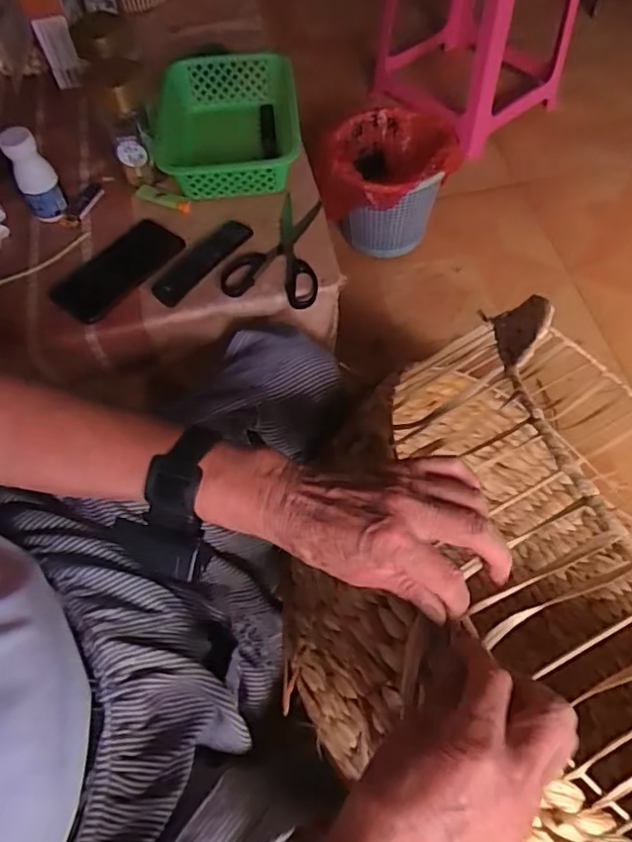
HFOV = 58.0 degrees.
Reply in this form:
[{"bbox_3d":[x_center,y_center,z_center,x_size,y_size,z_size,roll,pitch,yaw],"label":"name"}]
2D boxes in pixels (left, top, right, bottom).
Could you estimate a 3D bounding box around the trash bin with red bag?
[{"bbox_3d":[0.148,-0.496,1.221,0.258,0.227,0.246,-1,61,2],"label":"trash bin with red bag"}]

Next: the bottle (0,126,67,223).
[{"bbox_3d":[-0.352,-0.305,0.713,0.045,0.111,0.036,-36,66,-16],"label":"bottle"}]

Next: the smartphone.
[{"bbox_3d":[-0.240,-0.186,0.702,0.083,0.015,0.168,32,68,19],"label":"smartphone"}]

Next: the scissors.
[{"bbox_3d":[-0.046,-0.217,0.714,0.114,0.015,0.173,8,62,7],"label":"scissors"}]

